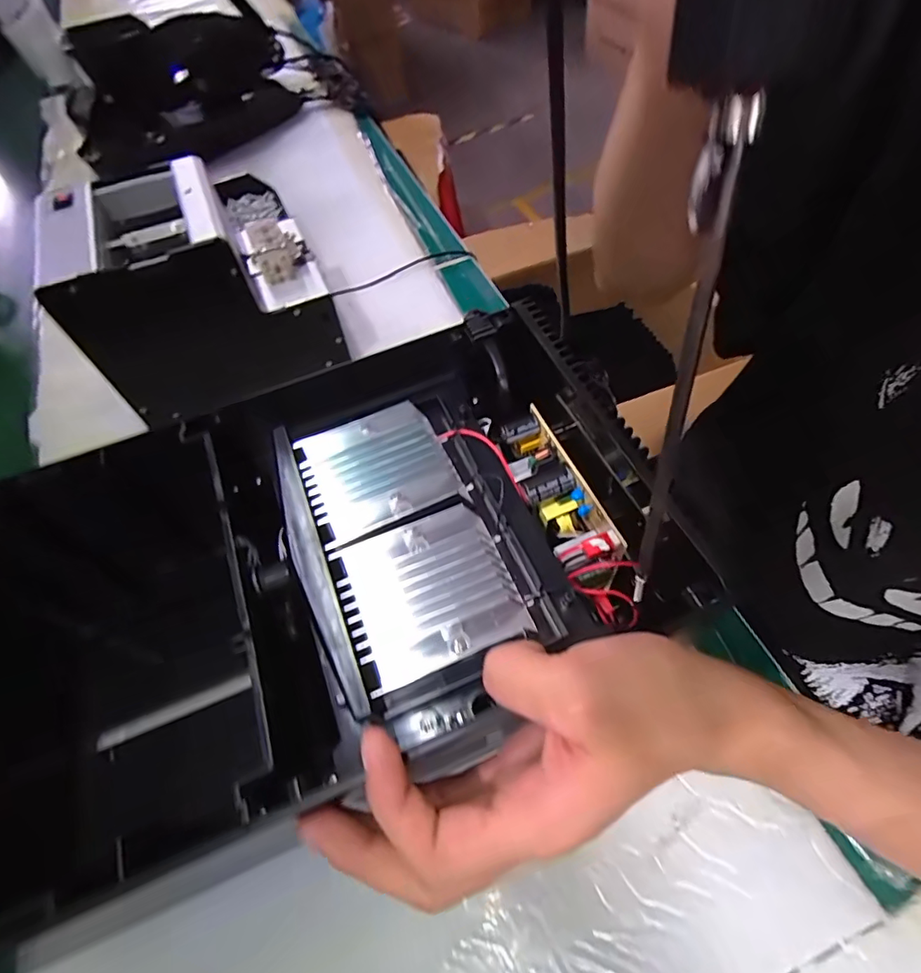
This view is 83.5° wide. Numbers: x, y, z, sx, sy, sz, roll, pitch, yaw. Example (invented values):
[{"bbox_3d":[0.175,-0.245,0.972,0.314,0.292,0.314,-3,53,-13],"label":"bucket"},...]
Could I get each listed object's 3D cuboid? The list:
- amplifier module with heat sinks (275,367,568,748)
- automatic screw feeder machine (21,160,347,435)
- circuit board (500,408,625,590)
[{"bbox_3d":[-0.024,0.017,0.253,0.106,0.031,0.180,-20,58,-10],"label":"amplifier module with heat sinks"},{"bbox_3d":[-0.210,-0.161,0.429,0.179,0.146,0.133,-24,55,-7],"label":"automatic screw feeder machine"},{"bbox_3d":[0.052,0.008,0.281,0.029,0.030,0.100,-23,55,-6],"label":"circuit board"}]

